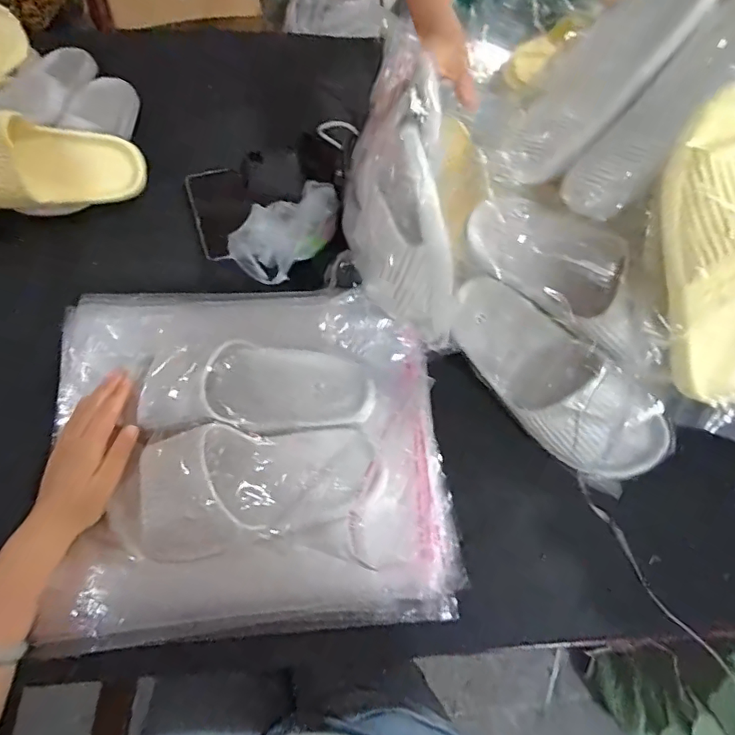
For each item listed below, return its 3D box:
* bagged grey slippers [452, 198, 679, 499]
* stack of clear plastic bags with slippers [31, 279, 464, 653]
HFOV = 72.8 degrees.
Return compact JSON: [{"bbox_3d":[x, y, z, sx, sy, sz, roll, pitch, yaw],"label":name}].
[{"bbox_3d":[0.187,-0.023,0.475,0.108,0.148,0.265,-37,70,-20],"label":"bagged grey slippers"},{"bbox_3d":[-0.115,0.064,0.489,0.374,0.080,0.340,-3,62,-5],"label":"stack of clear plastic bags with slippers"}]

